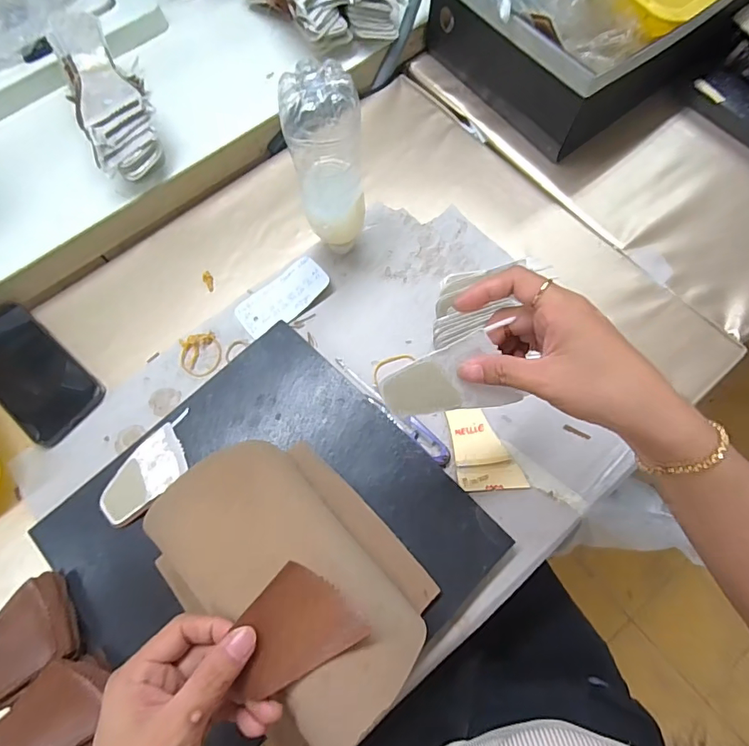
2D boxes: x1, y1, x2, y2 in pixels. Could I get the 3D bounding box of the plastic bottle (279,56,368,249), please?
[{"bbox_3d":[-0.042,-0.177,0.438,0.062,0.201,0.052,-12,71,-3],"label":"plastic bottle"}]

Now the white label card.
[{"bbox_3d":[-0.100,-0.082,0.510,0.102,0.005,0.055,-39,70,-6],"label":"white label card"}]

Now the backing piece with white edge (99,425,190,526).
[{"bbox_3d":[-0.210,0.095,0.429,0.047,0.010,0.090,39,76,13],"label":"backing piece with white edge"}]

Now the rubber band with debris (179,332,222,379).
[{"bbox_3d":[-0.182,-0.019,0.491,0.041,0.005,0.046,-13,74,-5],"label":"rubber band with debris"}]

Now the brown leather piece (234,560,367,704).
[{"bbox_3d":[-0.048,0.152,0.269,0.057,0.009,0.072,41,77,10],"label":"brown leather piece"}]

